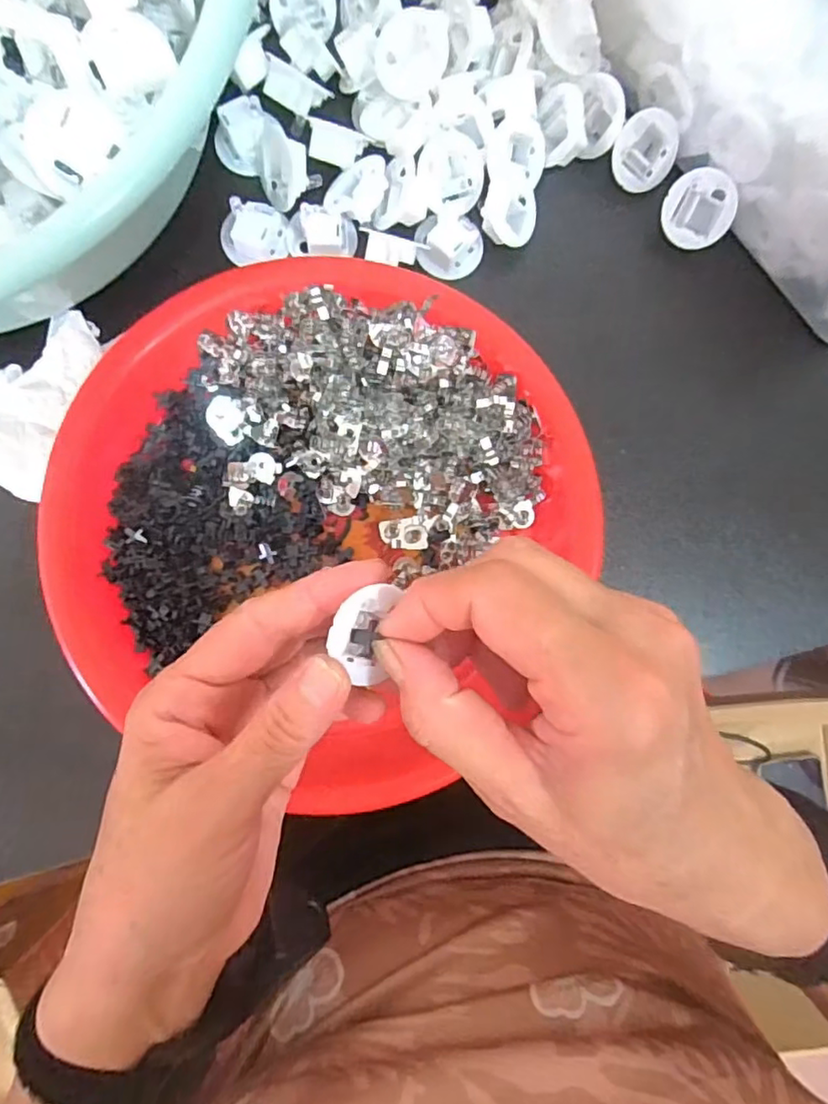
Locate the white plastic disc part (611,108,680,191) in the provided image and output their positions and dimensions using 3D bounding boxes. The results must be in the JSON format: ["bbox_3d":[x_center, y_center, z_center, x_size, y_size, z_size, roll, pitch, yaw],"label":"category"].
[{"bbox_3d":[0.111,-0.196,0.294,0.032,0.013,0.032,-5,125,-7],"label":"white plastic disc part"}]

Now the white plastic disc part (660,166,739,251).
[{"bbox_3d":[0.137,-0.165,0.289,0.033,0.006,0.033,-4,113,12],"label":"white plastic disc part"}]

